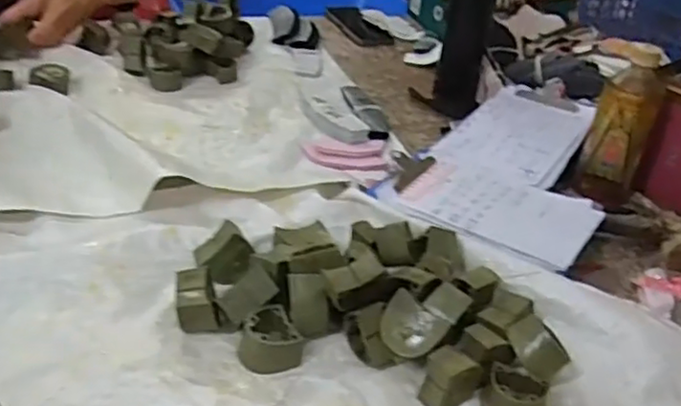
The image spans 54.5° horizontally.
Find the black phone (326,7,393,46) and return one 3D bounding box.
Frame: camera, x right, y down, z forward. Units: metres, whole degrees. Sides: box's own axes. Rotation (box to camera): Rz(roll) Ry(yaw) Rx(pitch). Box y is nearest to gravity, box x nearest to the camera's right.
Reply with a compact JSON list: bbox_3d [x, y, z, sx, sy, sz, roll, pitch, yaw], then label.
[{"bbox_3d":[0.034,-0.324,1.213,0.073,0.007,0.153,-20,49,-27],"label":"black phone"}]

